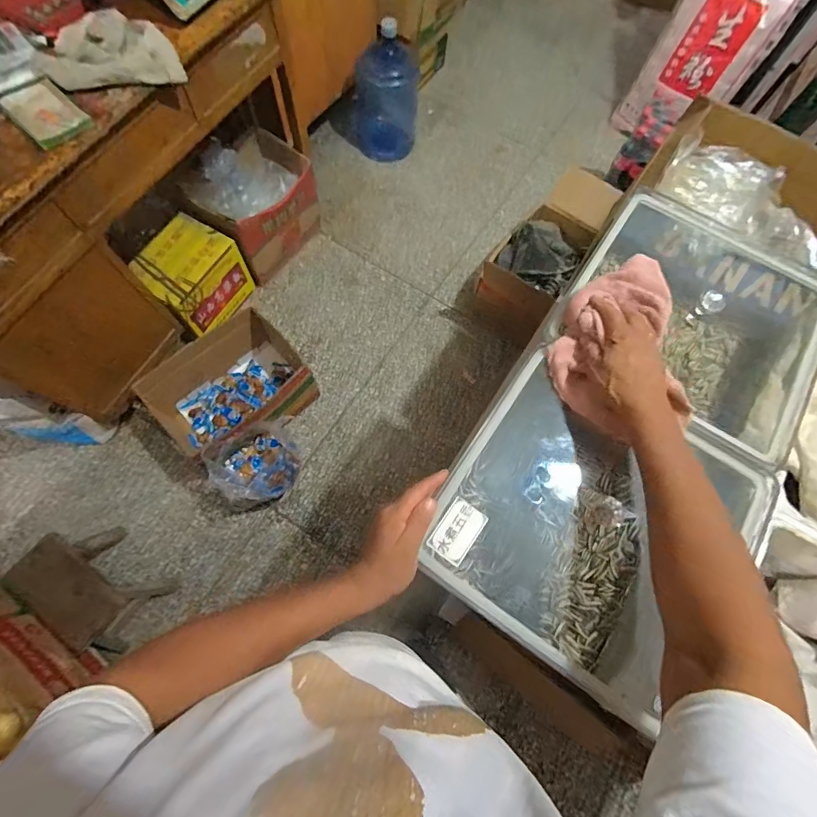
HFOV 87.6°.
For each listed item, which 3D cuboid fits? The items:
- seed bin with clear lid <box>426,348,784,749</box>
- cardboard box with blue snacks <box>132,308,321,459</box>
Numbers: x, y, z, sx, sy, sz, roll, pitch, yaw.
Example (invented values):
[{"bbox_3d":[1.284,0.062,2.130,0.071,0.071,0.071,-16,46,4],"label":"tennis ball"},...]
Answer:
[{"bbox_3d":[0.191,0.120,0.515,0.271,0.170,0.310,33,75,9],"label":"seed bin with clear lid"},{"bbox_3d":[-0.565,-0.035,1.395,0.481,0.241,0.354,-41,77,-12],"label":"cardboard box with blue snacks"}]

